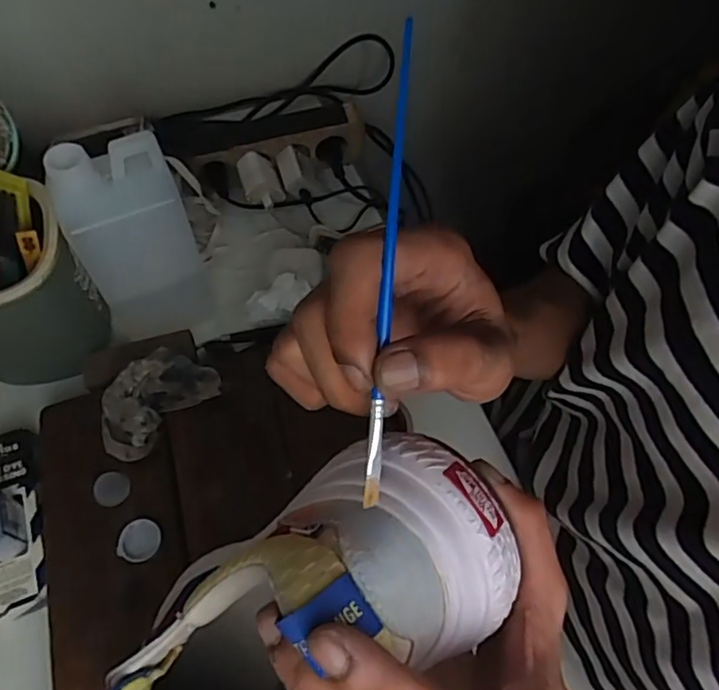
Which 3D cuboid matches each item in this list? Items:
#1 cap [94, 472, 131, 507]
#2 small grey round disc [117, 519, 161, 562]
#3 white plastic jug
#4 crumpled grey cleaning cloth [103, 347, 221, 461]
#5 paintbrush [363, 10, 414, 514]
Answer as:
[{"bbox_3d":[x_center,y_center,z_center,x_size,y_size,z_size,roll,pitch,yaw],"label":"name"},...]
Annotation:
[{"bbox_3d":[-0.193,0.112,0.458,0.026,0.007,0.026,1,60,-1],"label":"cap"},{"bbox_3d":[-0.164,0.146,0.438,0.031,0.011,0.029,1,60,-1],"label":"small grey round disc"},{"bbox_3d":[-0.183,-0.080,0.488,0.088,0.195,0.048,-25,64,-15],"label":"white plastic jug"},{"bbox_3d":[-0.171,0.040,0.480,0.102,0.042,0.064,-40,69,-21],"label":"crumpled grey cleaning cloth"},{"bbox_3d":[0.010,-0.022,0.202,0.005,0.004,0.165,4,99,1],"label":"paintbrush"}]

